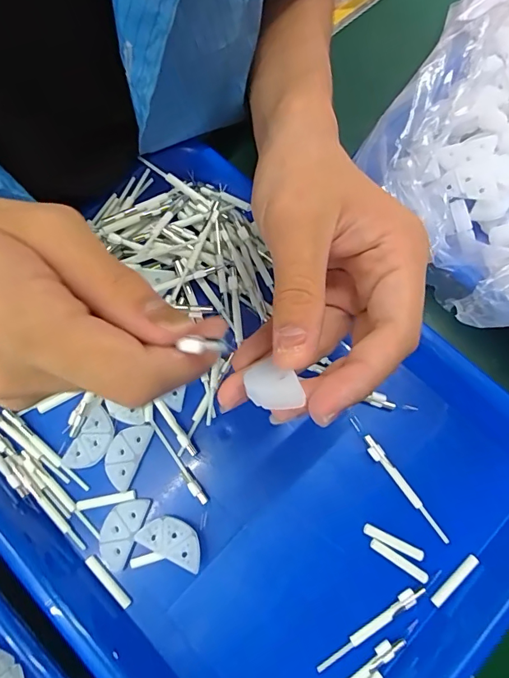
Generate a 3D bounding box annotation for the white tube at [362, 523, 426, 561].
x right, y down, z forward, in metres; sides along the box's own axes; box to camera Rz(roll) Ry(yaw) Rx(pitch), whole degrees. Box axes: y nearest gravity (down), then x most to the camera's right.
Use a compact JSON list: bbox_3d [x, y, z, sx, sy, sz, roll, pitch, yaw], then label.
[{"bbox_3d":[0.077,0.113,0.241,0.034,0.004,0.006,25,77,7],"label":"white tube"}]

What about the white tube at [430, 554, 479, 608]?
[{"bbox_3d":[0.109,0.132,0.237,0.034,0.005,0.005,-43,78,-10],"label":"white tube"}]

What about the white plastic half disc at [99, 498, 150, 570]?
[{"bbox_3d":[-0.076,0.108,0.247,0.019,0.005,0.038,20,76,6],"label":"white plastic half disc"}]

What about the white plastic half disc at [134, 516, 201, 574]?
[{"bbox_3d":[-0.046,0.110,0.241,0.038,0.007,0.020,24,77,7],"label":"white plastic half disc"}]

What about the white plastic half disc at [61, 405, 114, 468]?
[{"bbox_3d":[-0.096,0.061,0.259,0.021,0.004,0.037,28,77,8],"label":"white plastic half disc"}]

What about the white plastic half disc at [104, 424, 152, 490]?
[{"bbox_3d":[-0.077,0.067,0.258,0.019,0.004,0.038,21,76,7],"label":"white plastic half disc"}]

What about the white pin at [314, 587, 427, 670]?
[{"bbox_3d":[0.061,0.152,0.230,0.067,0.004,0.008,-31,77,-7],"label":"white pin"}]

